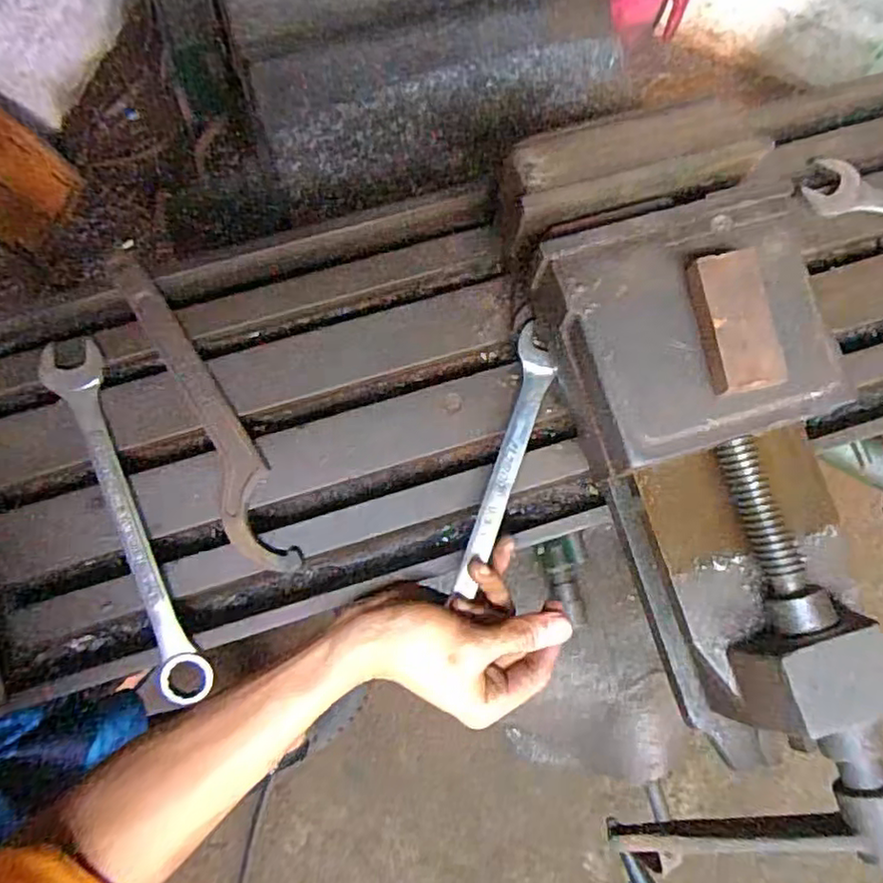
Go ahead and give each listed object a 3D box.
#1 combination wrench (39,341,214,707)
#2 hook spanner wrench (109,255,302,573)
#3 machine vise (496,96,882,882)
[{"bbox_3d":[-0.207,0.049,0.430,0.035,0.013,0.250,-25,81,-6],"label":"combination wrench"},{"bbox_3d":[-0.160,-0.023,0.444,0.037,0.010,0.245,-26,82,-6],"label":"hook spanner wrench"},{"bbox_3d":[0.148,0.020,0.386,0.166,0.107,0.419,-10,80,-4],"label":"machine vise"}]

